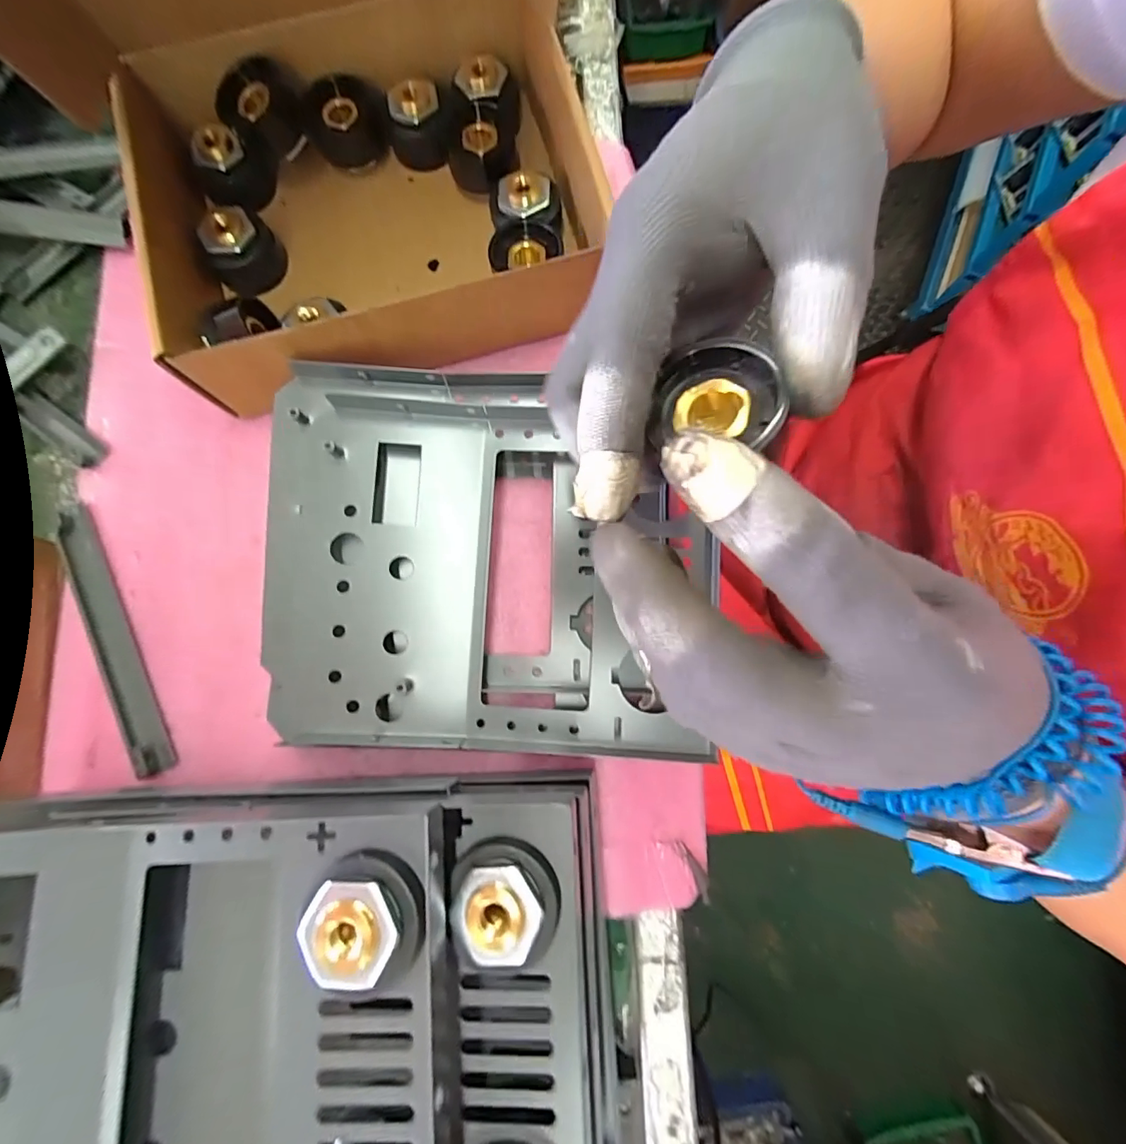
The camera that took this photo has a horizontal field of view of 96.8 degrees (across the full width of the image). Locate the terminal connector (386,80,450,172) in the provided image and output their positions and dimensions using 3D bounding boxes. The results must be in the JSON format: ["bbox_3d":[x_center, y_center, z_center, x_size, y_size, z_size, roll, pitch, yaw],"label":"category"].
[{"bbox_3d":[-0.082,-0.250,0.285,0.031,0.037,0.027,-15,79,-2],"label":"terminal connector"}]

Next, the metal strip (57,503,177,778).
[{"bbox_3d":[-0.226,0.032,0.249,0.018,0.007,0.143,-28,80,-4],"label":"metal strip"}]

